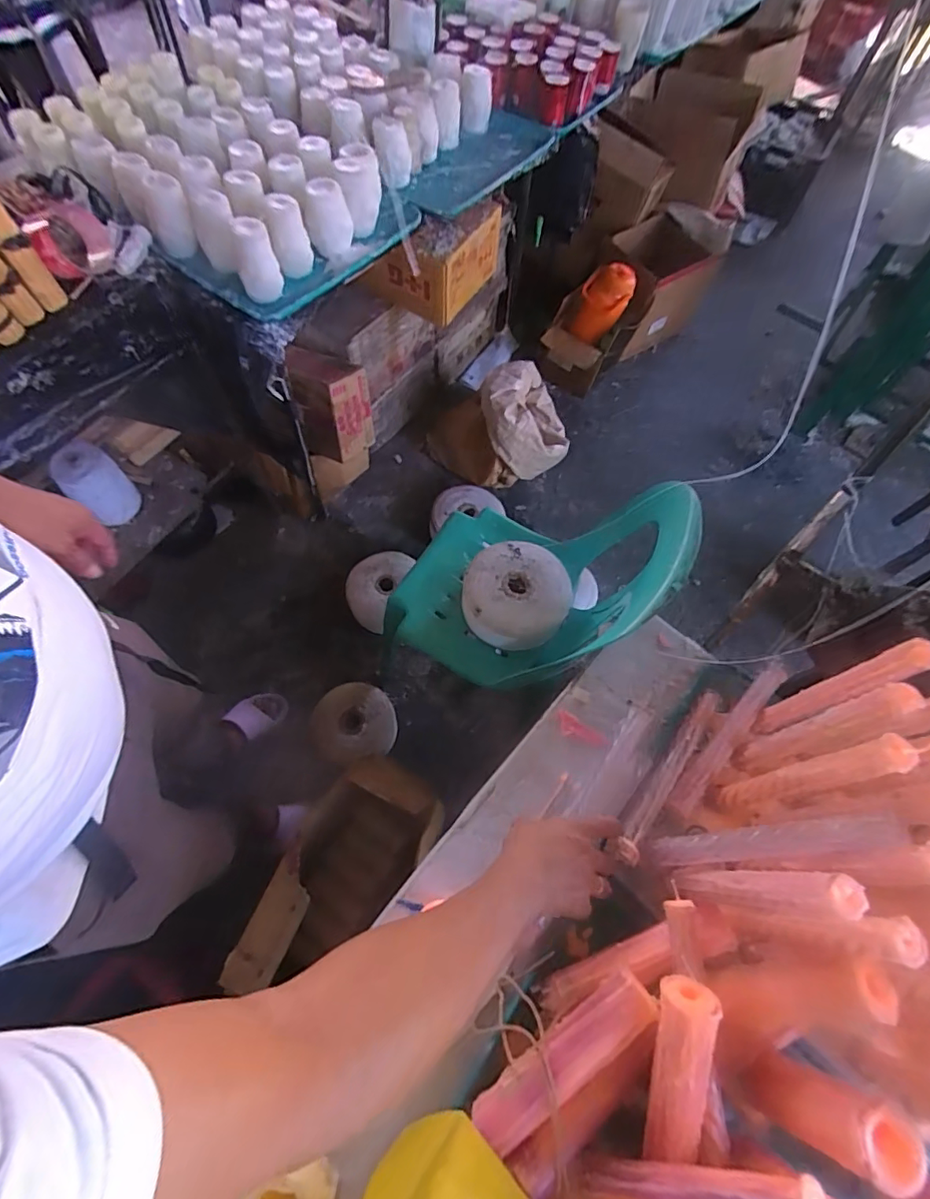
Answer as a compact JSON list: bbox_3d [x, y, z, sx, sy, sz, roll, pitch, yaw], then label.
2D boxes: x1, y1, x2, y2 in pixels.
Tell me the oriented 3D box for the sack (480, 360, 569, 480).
[{"bbox_3d":[0.198,-0.569,1.628,0.285,0.205,0.317,19,64,7],"label":"sack"}]

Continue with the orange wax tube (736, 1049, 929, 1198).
[{"bbox_3d":[0.320,0.460,0.478,0.067,0.151,0.068,22,65,8],"label":"orange wax tube"}]

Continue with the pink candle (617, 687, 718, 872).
[{"bbox_3d":[0.254,0.210,0.658,0.030,0.020,0.257,37,61,15],"label":"pink candle"}]

